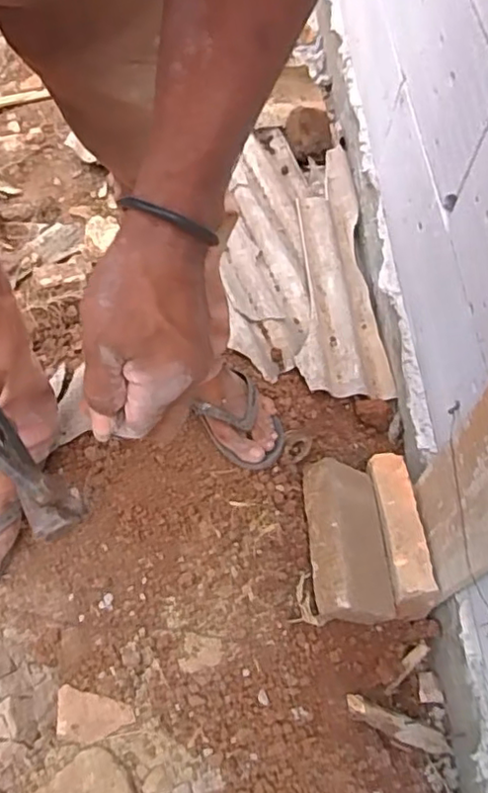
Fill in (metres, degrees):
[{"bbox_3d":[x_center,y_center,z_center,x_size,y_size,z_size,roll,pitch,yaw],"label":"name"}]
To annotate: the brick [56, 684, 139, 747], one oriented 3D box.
[{"bbox_3d":[-0.167,0.351,0.665,0.085,0.014,0.051,14,61,6],"label":"brick"}]

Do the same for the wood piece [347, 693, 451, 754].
[{"bbox_3d":[0.194,0.405,0.747,0.204,0.022,0.028,37,57,-28],"label":"wood piece"}]

